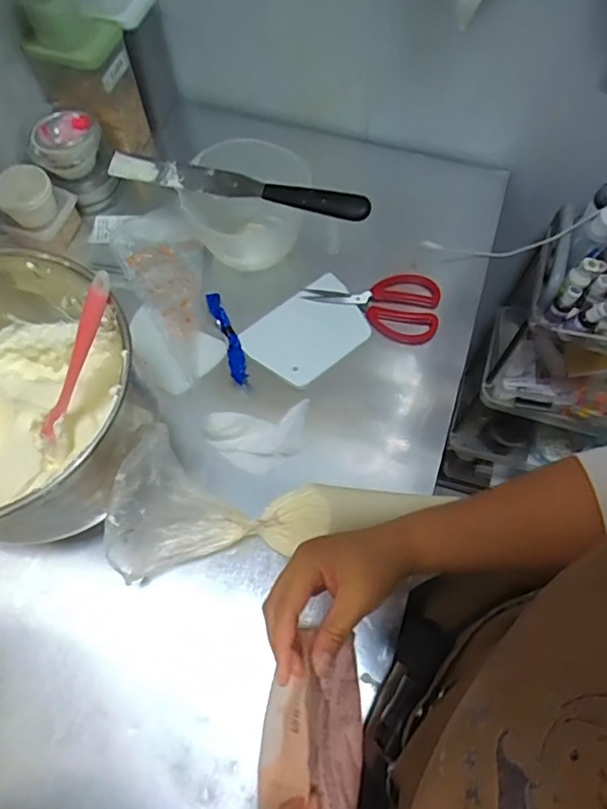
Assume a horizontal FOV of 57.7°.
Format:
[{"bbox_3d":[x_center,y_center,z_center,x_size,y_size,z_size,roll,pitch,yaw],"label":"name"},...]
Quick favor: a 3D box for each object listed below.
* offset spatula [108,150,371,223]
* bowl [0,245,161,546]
[{"bbox_3d":[-0.079,-0.251,0.625,0.311,0.041,0.034,19,68,9],"label":"offset spatula"},{"bbox_3d":[-0.253,0.002,0.498,0.221,0.174,0.213,0,67,1],"label":"bowl"}]

